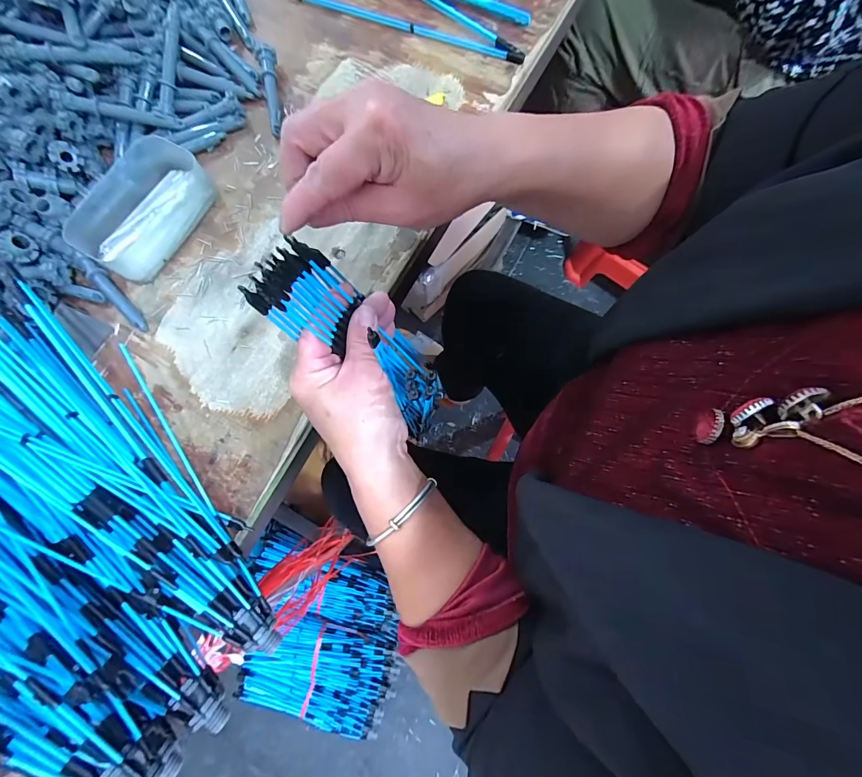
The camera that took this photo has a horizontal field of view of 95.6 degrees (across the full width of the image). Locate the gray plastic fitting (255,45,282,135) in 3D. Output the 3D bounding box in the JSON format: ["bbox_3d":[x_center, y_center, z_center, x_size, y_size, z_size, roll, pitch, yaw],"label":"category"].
[{"bbox_3d":[-0.154,-0.295,0.379,0.018,0.015,0.106,-14,77,-2],"label":"gray plastic fitting"}]

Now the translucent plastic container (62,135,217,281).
[{"bbox_3d":[-0.254,-0.158,0.344,0.078,0.034,0.116,28,79,7],"label":"translucent plastic container"}]

